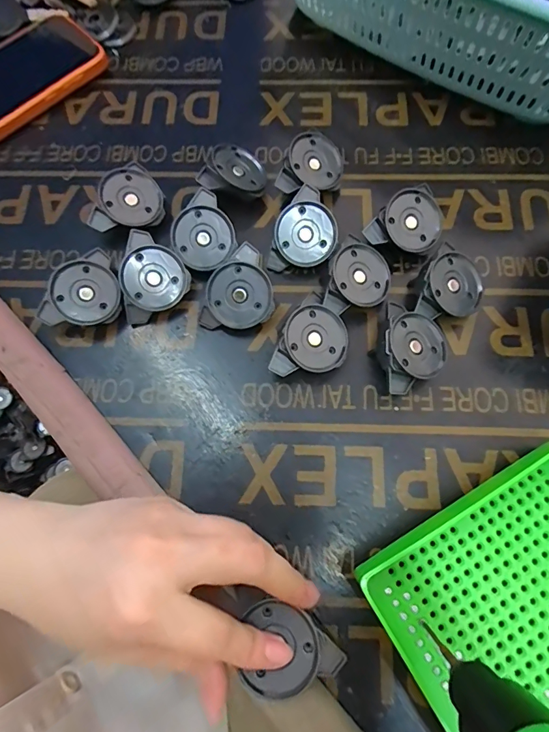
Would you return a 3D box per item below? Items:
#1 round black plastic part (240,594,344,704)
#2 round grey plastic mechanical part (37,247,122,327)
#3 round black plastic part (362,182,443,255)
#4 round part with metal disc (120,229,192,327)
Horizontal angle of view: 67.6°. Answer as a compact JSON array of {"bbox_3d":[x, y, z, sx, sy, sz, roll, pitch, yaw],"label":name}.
[{"bbox_3d":[0.003,0.140,0.200,0.046,0.007,0.043,0,72,1],"label":"round black plastic part"},{"bbox_3d":[-0.126,-0.046,0.276,0.039,0.028,0.059,38,76,12],"label":"round grey plastic mechanical part"},{"bbox_3d":[0.091,-0.098,0.289,0.054,0.016,0.042,-39,101,-5],"label":"round black plastic part"},{"bbox_3d":[-0.081,-0.060,0.278,0.043,0.013,0.059,-7,105,-11],"label":"round part with metal disc"}]

